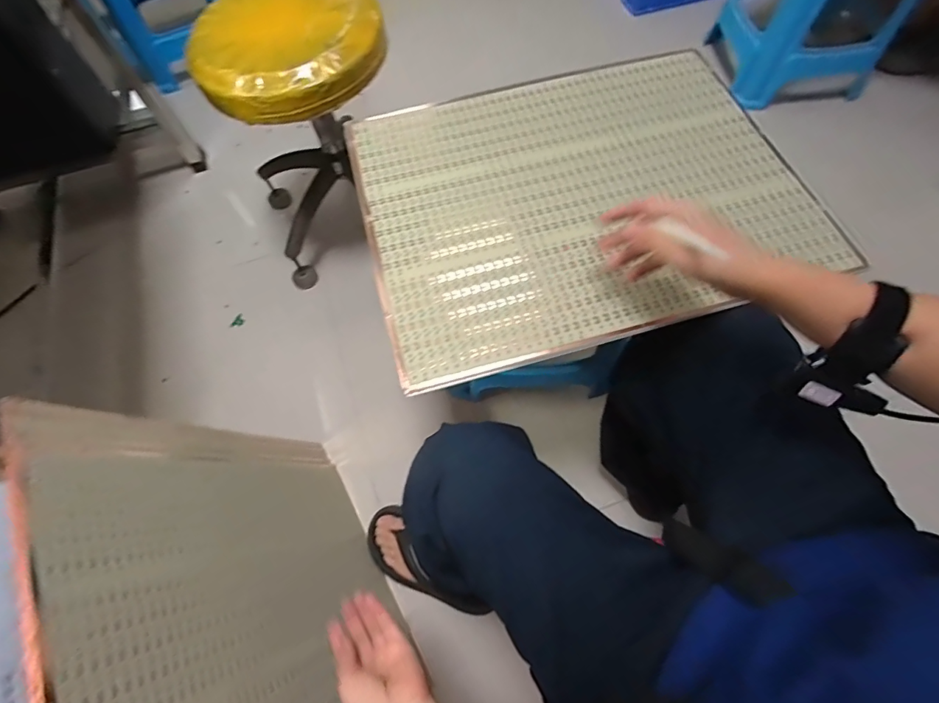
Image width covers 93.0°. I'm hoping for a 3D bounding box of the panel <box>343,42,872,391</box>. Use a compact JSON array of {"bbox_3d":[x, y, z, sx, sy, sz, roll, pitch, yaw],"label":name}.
[{"bbox_3d":[0.132,-0.201,0.550,0.515,0.014,0.399,-15,67,-4],"label":"panel"}]

